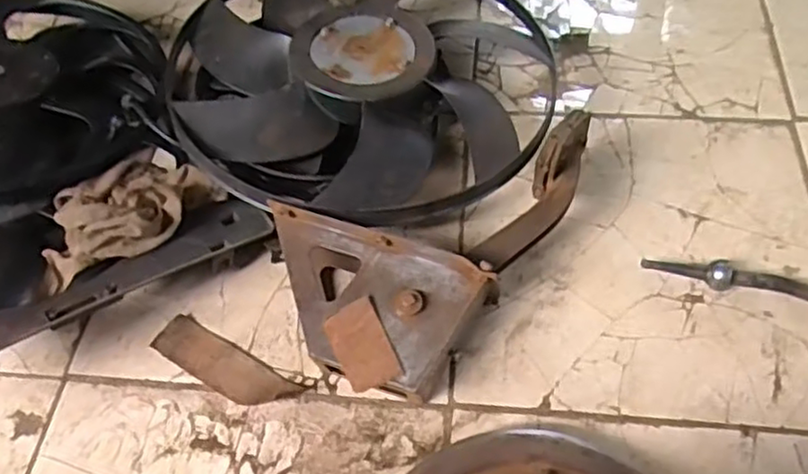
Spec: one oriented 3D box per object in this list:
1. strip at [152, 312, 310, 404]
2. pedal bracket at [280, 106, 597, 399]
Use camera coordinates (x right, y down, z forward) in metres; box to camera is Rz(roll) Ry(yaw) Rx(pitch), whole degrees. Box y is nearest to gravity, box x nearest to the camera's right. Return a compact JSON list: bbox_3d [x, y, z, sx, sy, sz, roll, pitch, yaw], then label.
[{"bbox_3d":[-0.188,0.136,0.730,0.160,0.008,0.049,27,63,16],"label":"strip"},{"bbox_3d":[0.018,-0.010,0.753,0.239,0.109,0.354,30,64,20],"label":"pedal bracket"}]

